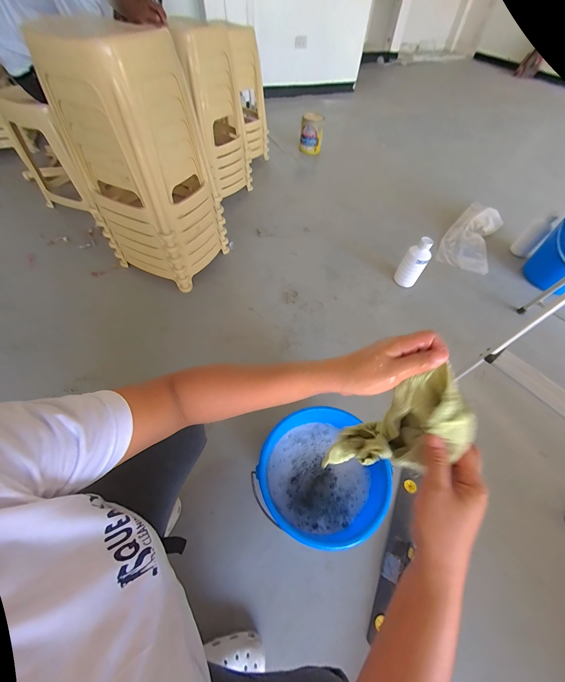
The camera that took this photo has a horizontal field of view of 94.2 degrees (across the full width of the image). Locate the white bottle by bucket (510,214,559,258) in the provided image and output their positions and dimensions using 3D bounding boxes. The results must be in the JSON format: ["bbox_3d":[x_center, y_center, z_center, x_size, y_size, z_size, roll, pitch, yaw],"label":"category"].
[{"bbox_3d":[1.250,-0.525,1.308,0.066,0.206,0.083,-37,64,-24],"label":"white bottle by bucket"}]

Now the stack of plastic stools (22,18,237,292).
[{"bbox_3d":[-0.475,-0.580,0.954,0.343,0.628,0.334,24,58,13],"label":"stack of plastic stools"}]

